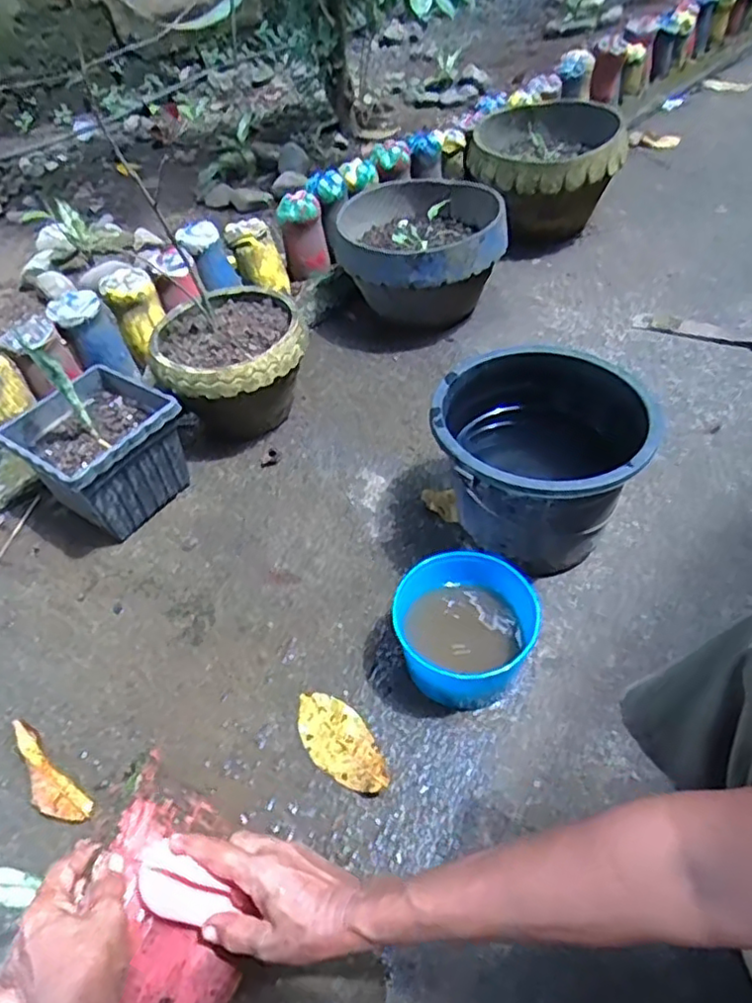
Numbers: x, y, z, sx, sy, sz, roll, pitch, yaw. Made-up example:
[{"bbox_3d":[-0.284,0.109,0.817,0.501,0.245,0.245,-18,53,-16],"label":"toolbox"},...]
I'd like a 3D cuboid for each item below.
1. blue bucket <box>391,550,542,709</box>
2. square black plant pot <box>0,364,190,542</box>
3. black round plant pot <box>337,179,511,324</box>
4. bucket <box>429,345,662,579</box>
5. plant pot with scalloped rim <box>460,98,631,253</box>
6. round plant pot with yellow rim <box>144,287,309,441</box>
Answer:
[{"bbox_3d":[0.107,0.155,0.777,0.169,0.109,0.142,1,48,5],"label":"blue bucket"},{"bbox_3d":[-0.424,-0.071,1.006,0.208,0.167,0.202,27,55,26],"label":"square black plant pot"},{"bbox_3d":[0.090,-0.488,1.308,0.327,0.199,0.327,-6,48,-1],"label":"black round plant pot"},{"bbox_3d":[0.203,-0.043,0.860,0.264,0.209,0.241,-2,48,2],"label":"bucket"},{"bbox_3d":[0.372,-0.732,1.452,0.327,0.208,0.364,6,49,9],"label":"plant pot with scalloped rim"},{"bbox_3d":[-0.244,-0.224,1.113,0.237,0.177,0.243,-2,48,2],"label":"round plant pot with yellow rim"}]

